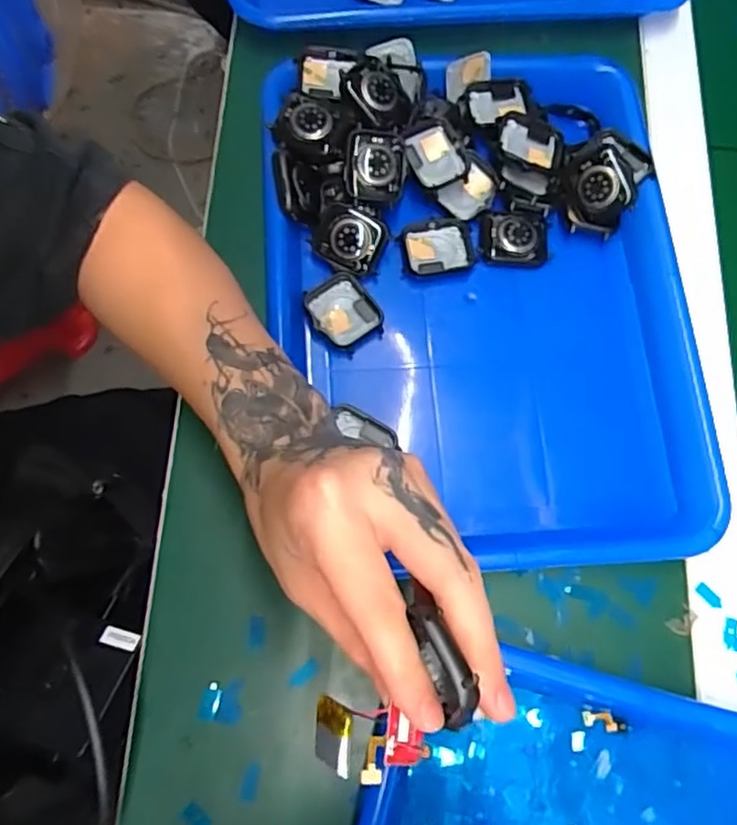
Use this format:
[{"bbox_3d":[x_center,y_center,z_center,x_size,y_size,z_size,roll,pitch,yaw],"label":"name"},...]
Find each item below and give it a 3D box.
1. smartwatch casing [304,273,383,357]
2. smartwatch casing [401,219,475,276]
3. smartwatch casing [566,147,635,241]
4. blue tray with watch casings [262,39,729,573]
[{"bbox_3d":[-0.015,-0.061,0.387,0.038,0.010,0.044,-31,77,-11],"label":"smartwatch casing"},{"bbox_3d":[0.045,-0.105,0.410,0.044,0.010,0.037,-9,74,-5],"label":"smartwatch casing"},{"bbox_3d":[0.148,-0.142,0.409,0.050,0.044,0.016,52,36,-11],"label":"smartwatch casing"},{"bbox_3d":[0.067,-0.074,0.387,0.257,0.051,0.326,-1,73,-3],"label":"blue tray with watch casings"}]

